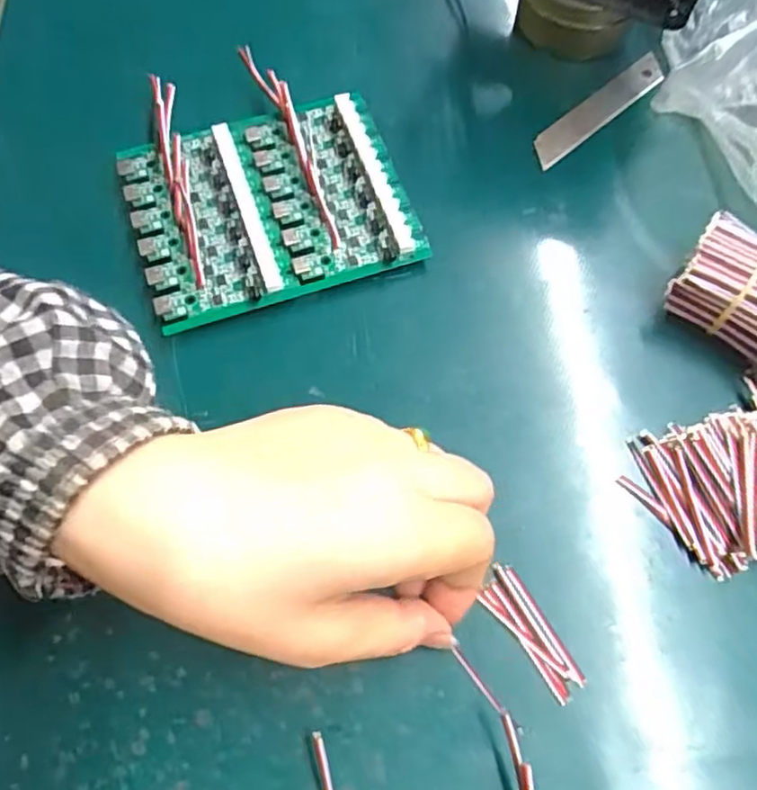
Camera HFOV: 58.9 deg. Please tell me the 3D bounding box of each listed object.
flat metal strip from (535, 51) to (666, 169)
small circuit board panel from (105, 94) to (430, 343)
[{"bbox_3d":[0.116,-0.149,0.349,0.093,0.004,0.017,-38,80,-13],"label":"flat metal strip"},{"bbox_3d":[-0.051,-0.090,0.317,0.124,0.019,0.098,-18,68,-7],"label":"small circuit board panel"}]

